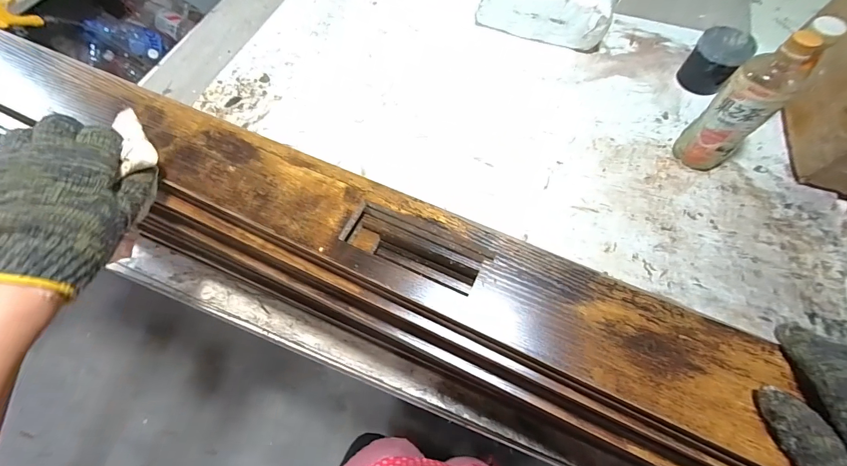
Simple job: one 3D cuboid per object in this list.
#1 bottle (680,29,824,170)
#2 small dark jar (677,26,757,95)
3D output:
[{"bbox_3d":[0.438,-0.168,0.498,0.069,0.199,0.073,-34,69,-13],"label":"bottle"},{"bbox_3d":[0.503,-0.295,0.626,0.092,0.077,0.079,-39,70,-15],"label":"small dark jar"}]

